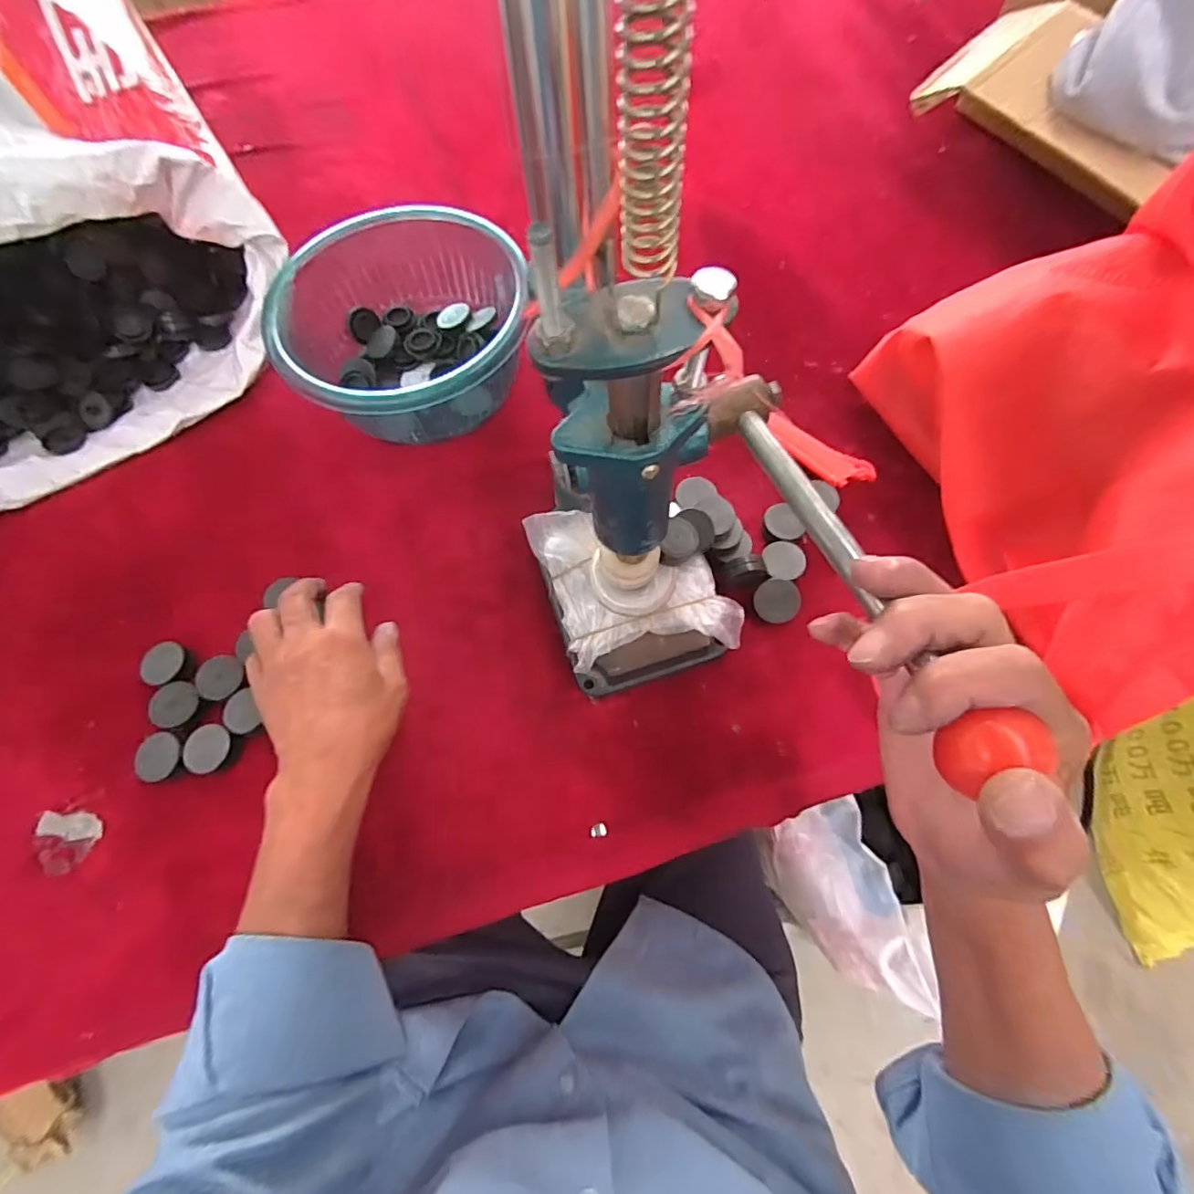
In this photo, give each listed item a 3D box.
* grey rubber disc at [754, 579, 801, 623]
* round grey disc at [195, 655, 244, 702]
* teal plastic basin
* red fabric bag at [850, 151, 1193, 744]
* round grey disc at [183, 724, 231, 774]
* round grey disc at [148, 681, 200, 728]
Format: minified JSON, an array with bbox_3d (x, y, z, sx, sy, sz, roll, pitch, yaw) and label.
[{"bbox_3d":[0.133,0.004,0.417,0.033,0.004,0.031,0,91,3],"label":"grey rubber disc"},{"bbox_3d":[-0.276,0.058,0.414,0.032,0.005,0.031,-1,67,3],"label":"round grey disc"},{"bbox_3d":[-0.179,-0.225,0.492,0.192,0.078,0.188,-1,67,3],"label":"teal plastic basin"},{"bbox_3d":[0.307,-0.097,0.336,0.131,0.224,0.306,-9,67,0],"label":"red fabric bag"},{"bbox_3d":[-0.273,0.107,0.399,0.029,0.010,0.032,-6,67,2],"label":"round grey disc"},{"bbox_3d":[-0.305,0.077,0.407,0.033,0.007,0.033,-1,67,3],"label":"round grey disc"}]

